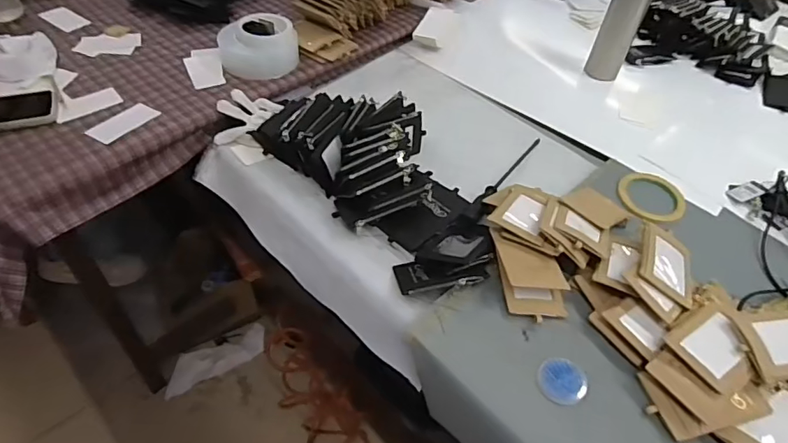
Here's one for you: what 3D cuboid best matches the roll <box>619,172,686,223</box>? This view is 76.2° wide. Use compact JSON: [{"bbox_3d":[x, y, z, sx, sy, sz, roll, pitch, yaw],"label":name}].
[{"bbox_3d":[0.394,-0.039,0.766,0.096,0.016,0.094,3,48,-3],"label":"roll"}]

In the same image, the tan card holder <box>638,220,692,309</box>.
[{"bbox_3d":[0.343,0.052,0.628,0.075,0.013,0.108,38,45,-2],"label":"tan card holder"}]

